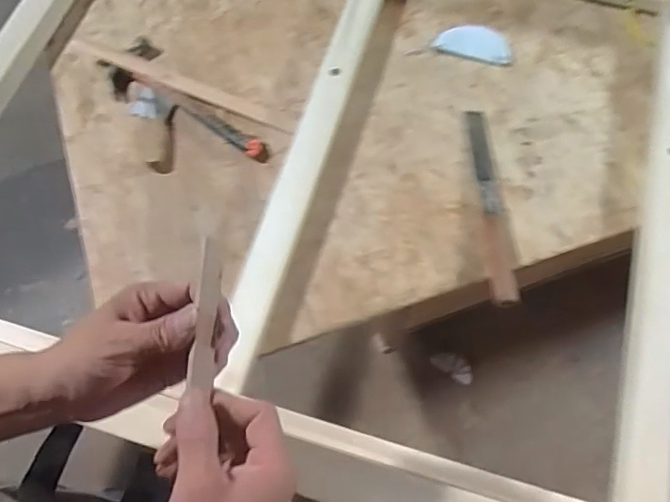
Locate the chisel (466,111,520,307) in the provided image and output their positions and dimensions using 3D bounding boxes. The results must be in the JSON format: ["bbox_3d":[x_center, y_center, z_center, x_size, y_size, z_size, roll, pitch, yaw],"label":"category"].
[{"bbox_3d":[0.203,-0.071,0.742,0.033,0.024,0.286,-3,67,-1],"label":"chisel"}]

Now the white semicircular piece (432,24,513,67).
[{"bbox_3d":[0.211,-0.316,0.856,0.114,0.004,0.066,12,68,5],"label":"white semicircular piece"}]

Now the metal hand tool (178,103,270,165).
[{"bbox_3d":[-0.156,-0.172,0.800,0.154,0.012,0.028,34,72,13],"label":"metal hand tool"}]

